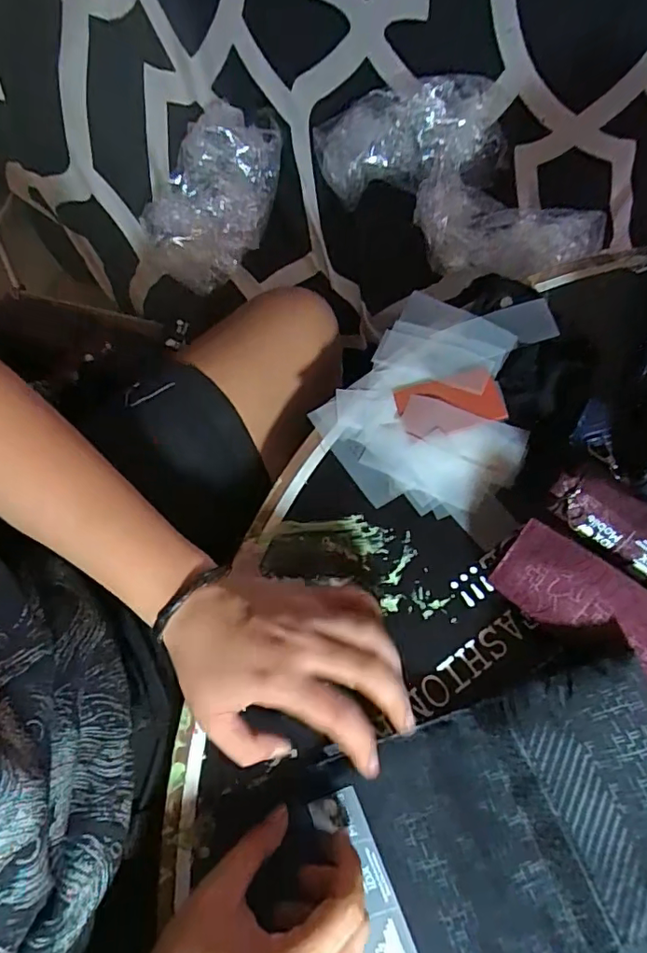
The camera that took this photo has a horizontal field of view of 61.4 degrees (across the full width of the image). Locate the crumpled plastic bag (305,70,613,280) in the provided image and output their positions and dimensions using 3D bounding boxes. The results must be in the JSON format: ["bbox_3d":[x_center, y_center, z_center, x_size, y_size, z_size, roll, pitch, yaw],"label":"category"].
[{"bbox_3d":[0.226,-0.482,0.871,0.256,0.100,0.488,-42,71,-14],"label":"crumpled plastic bag"}]

